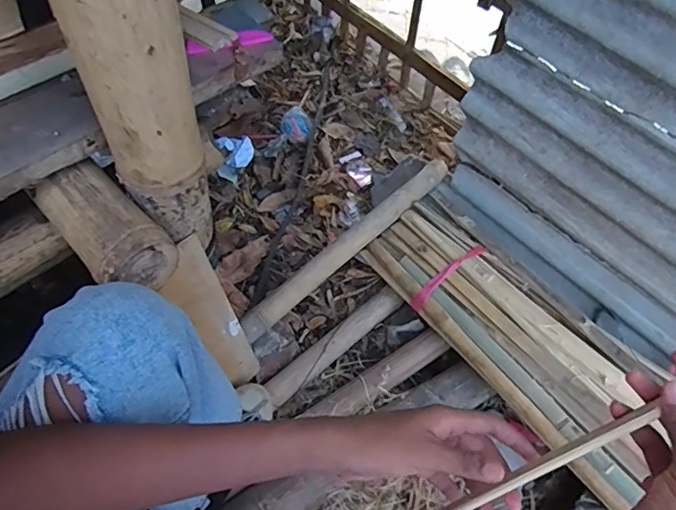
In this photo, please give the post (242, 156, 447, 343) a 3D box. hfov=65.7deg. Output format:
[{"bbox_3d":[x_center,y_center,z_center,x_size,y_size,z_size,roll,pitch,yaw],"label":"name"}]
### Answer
[{"bbox_3d":[0.031,-0.029,1.005,0.544,0.038,0.045,-40,71,-23],"label":"post"}]

